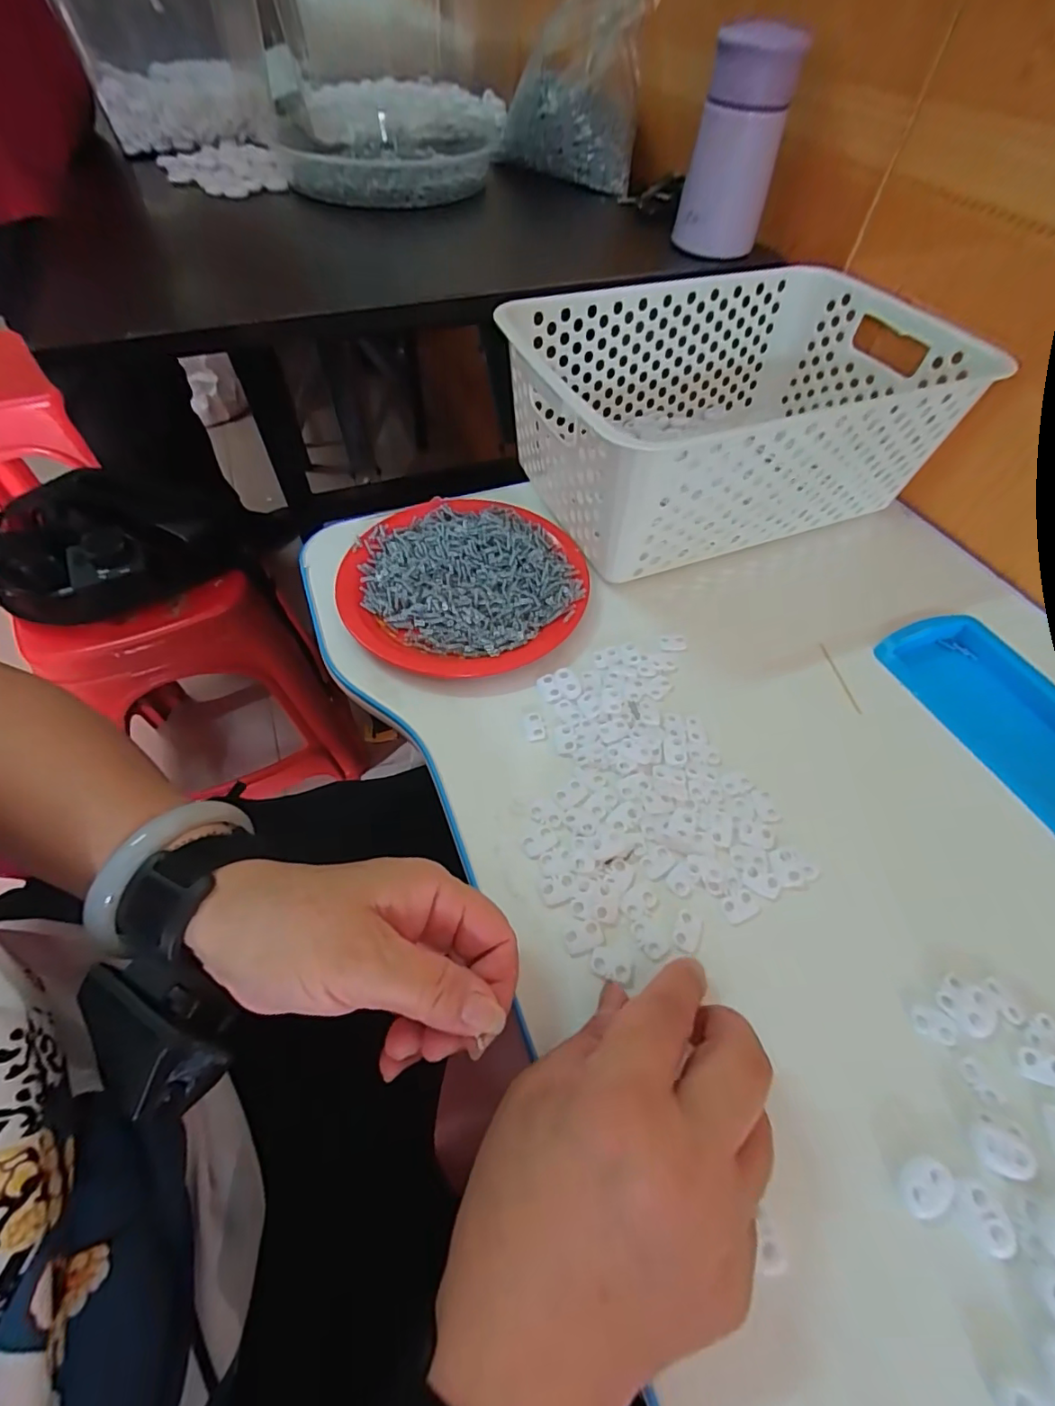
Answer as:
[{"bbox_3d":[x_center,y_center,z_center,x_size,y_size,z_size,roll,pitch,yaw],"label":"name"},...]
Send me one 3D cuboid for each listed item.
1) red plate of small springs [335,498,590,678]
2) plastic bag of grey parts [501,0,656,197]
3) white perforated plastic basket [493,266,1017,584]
[{"bbox_3d":[-0.044,-0.087,0.362,0.162,0.026,0.164,0,56,0],"label":"red plate of small springs"},{"bbox_3d":[0.043,-0.636,0.531,0.142,0.142,0.102,10,56,5],"label":"plastic bag of grey parts"},{"bbox_3d":[0.149,-0.215,0.398,0.289,0.116,0.200,-18,57,-11],"label":"white perforated plastic basket"}]

